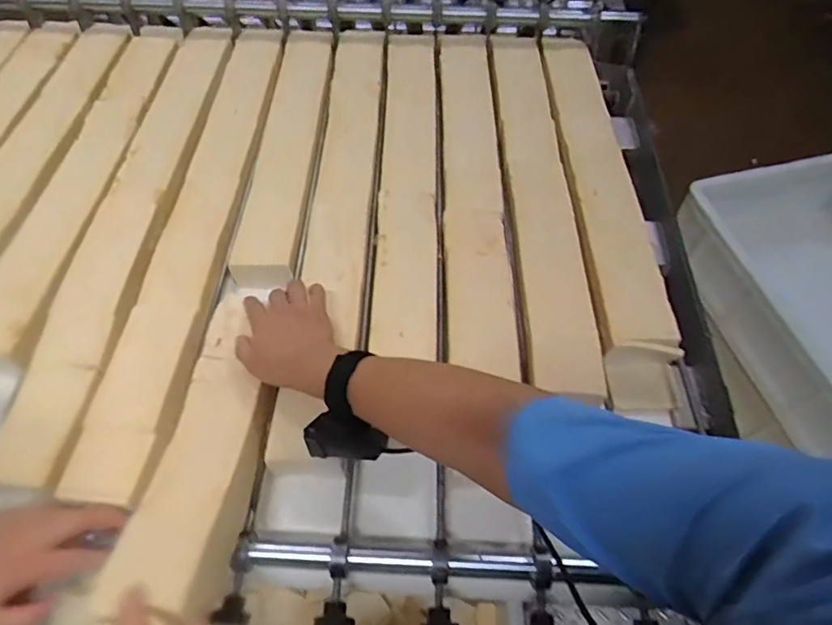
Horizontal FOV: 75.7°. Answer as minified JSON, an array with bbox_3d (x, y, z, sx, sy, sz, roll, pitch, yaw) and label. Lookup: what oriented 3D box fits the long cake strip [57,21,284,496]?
[{"bbox_3d":[-0.275,-0.147,0.706,0.095,0.031,0.759,3,55,0],"label":"long cake strip"}]

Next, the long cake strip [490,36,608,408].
[{"bbox_3d":[0.169,-0.203,0.754,0.087,0.014,0.681,0,57,-1],"label":"long cake strip"}]

